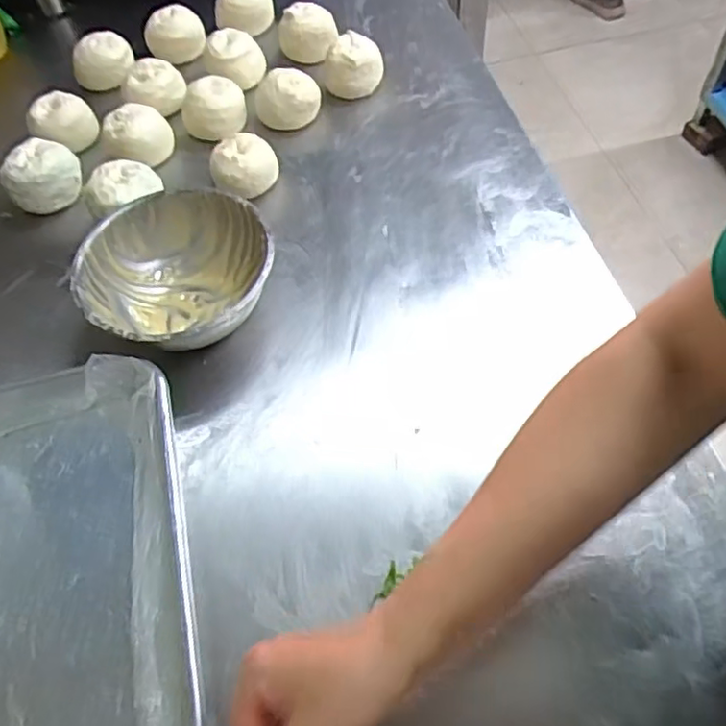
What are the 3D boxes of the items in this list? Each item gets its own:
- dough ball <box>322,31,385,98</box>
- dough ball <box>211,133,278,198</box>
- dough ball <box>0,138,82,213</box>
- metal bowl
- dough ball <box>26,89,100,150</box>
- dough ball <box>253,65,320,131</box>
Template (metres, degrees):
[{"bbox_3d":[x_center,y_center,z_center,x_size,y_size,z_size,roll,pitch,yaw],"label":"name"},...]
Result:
[{"bbox_3d":[-0.010,-0.351,0.748,0.070,0.045,0.061,-4,57,1],"label":"dough ball"},{"bbox_3d":[-0.122,-0.203,0.669,0.069,0.043,0.068,-1,57,2],"label":"dough ball"},{"bbox_3d":[-0.343,-0.203,0.686,0.075,0.043,0.071,-1,57,2],"label":"dough ball"},{"bbox_3d":[-0.160,-0.072,0.570,0.160,0.071,0.161,-1,57,2],"label":"metal bowl"},{"bbox_3d":[-0.346,-0.280,0.738,0.072,0.045,0.067,-1,57,2],"label":"dough ball"},{"bbox_3d":[-0.086,-0.306,0.728,0.075,0.038,0.063,-4,57,0],"label":"dough ball"}]

